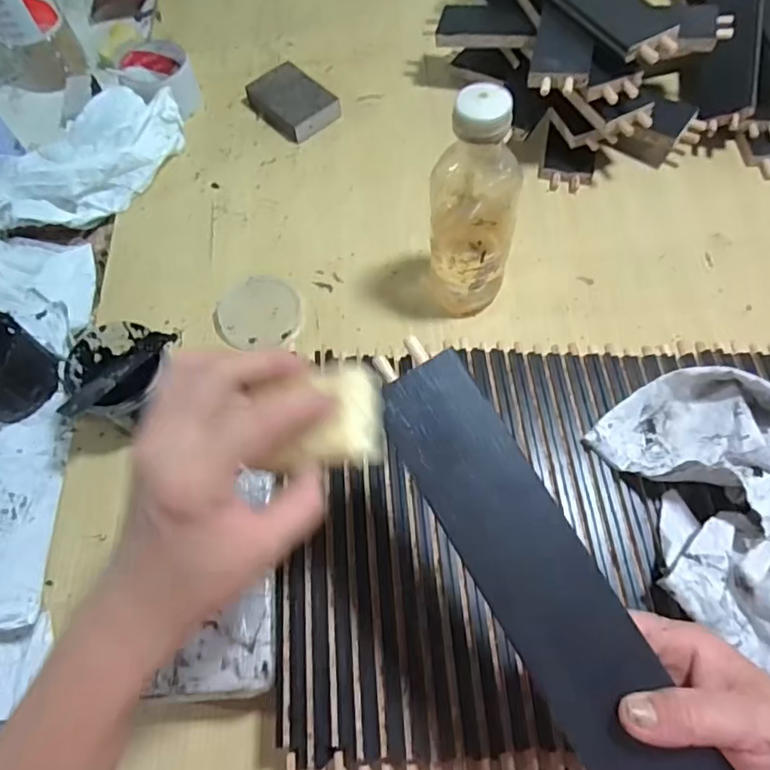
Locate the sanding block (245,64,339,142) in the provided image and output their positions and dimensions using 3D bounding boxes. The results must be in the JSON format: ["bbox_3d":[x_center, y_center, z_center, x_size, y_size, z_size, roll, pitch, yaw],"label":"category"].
[{"bbox_3d":[-0.112,-0.341,0.678,0.073,0.021,0.105,-40,70,-15],"label":"sanding block"}]

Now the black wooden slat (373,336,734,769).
[{"bbox_3d":[0.083,0.109,0.266,0.055,0.009,0.293,-28,76,-10],"label":"black wooden slat"}]

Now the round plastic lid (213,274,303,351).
[{"bbox_3d":[-0.126,-0.073,0.560,0.084,0.014,0.084,-1,65,2],"label":"round plastic lid"}]

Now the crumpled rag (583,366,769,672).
[{"bbox_3d":[0.247,0.081,0.380,0.146,0.063,0.202,-12,64,-3],"label":"crumpled rag"}]

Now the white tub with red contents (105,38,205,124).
[{"bbox_3d":[-0.269,-0.364,0.675,0.083,0.057,0.089,-1,65,2],"label":"white tub with red contents"}]

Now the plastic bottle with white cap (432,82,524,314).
[{"bbox_3d":[0.078,-0.136,0.470,0.071,0.212,0.056,-18,66,-5],"label":"plastic bottle with white cap"}]

